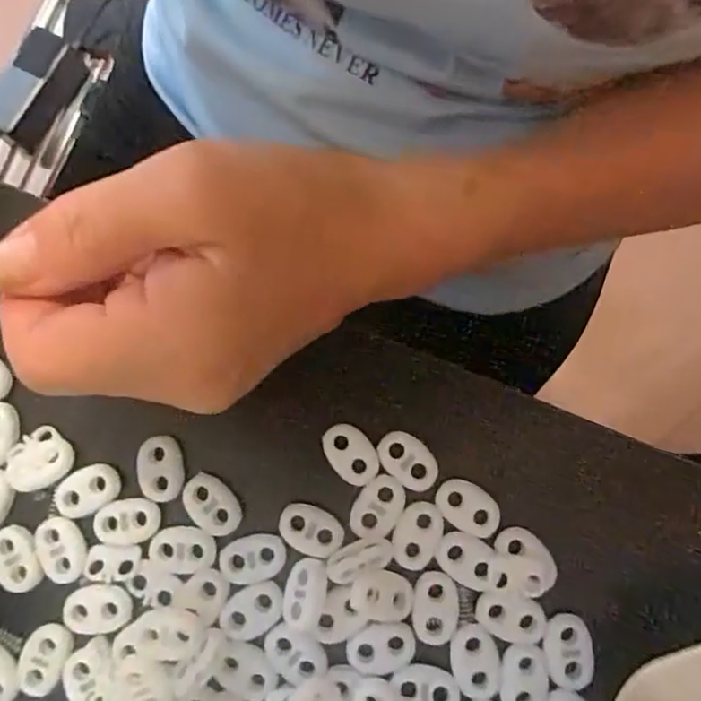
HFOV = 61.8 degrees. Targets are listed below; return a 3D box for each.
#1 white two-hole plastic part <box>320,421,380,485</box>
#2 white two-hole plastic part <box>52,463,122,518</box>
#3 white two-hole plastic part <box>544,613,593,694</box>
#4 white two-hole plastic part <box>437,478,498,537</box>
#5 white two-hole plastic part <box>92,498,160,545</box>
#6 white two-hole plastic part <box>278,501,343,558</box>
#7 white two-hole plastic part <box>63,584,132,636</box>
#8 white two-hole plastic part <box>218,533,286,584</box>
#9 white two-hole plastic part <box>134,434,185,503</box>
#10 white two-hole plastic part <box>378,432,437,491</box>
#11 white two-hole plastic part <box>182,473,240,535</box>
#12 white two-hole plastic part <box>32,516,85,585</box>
[{"bbox_3d":[0.000,0.036,0.203,0.015,0.004,0.022,-42,82,-5],"label":"white two-hole plastic part"},{"bbox_3d":[-0.093,0.049,0.202,0.023,0.004,0.015,-31,81,-3],"label":"white two-hole plastic part"},{"bbox_3d":[0.070,0.097,0.187,0.015,0.004,0.023,-8,81,1],"label":"white two-hole plastic part"},{"bbox_3d":[0.040,0.053,0.197,0.022,0.004,0.014,34,84,6],"label":"white two-hole plastic part"},{"bbox_3d":[-0.077,0.059,0.200,0.022,0.004,0.015,-6,81,1],"label":"white two-hole plastic part"},{"bbox_3d":[-0.014,0.061,0.197,0.022,0.004,0.015,24,83,5],"label":"white two-hole plastic part"},{"bbox_3d":[-0.086,0.087,0.196,0.021,0.004,0.016,-12,81,0],"label":"white two-hole plastic part"},{"bbox_3d":[-0.033,0.071,0.197,0.022,0.004,0.014,-15,81,-1],"label":"white two-hole plastic part"},{"bbox_3d":[-0.067,0.041,0.206,0.015,0.006,0.022,-11,81,0],"label":"white two-hole plastic part"},{"bbox_3d":[0.019,0.038,0.200,0.022,0.004,0.015,39,84,7],"label":"white two-hole plastic part"},{"bbox_3d":[-0.048,0.053,0.201,0.016,0.004,0.022,-43,82,-5],"label":"white two-hole plastic part"},{"bbox_3d":[-0.100,0.068,0.200,0.015,0.004,0.022,-20,81,-1],"label":"white two-hole plastic part"}]

